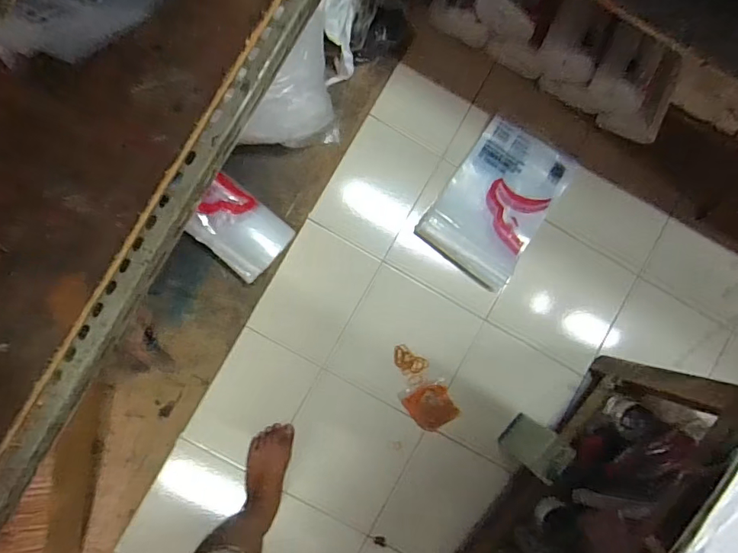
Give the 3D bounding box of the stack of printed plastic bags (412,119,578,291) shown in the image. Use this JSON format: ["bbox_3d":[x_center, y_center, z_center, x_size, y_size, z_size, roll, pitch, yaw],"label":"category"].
[{"bbox_3d":[0.332,-0.194,1.205,0.256,0.042,0.392,36,86,-4],"label":"stack of printed plastic bags"}]

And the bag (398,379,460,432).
[{"bbox_3d":[0.151,0.321,1.176,0.113,0.028,0.118,-27,92,-5],"label":"bag"}]

